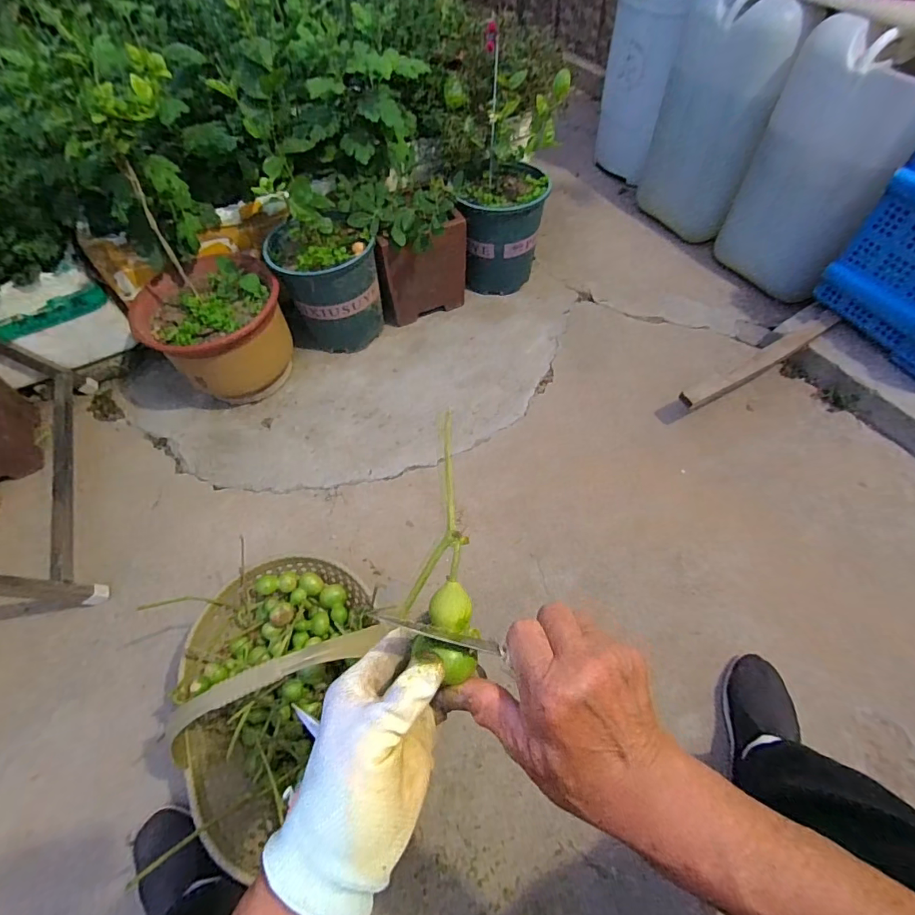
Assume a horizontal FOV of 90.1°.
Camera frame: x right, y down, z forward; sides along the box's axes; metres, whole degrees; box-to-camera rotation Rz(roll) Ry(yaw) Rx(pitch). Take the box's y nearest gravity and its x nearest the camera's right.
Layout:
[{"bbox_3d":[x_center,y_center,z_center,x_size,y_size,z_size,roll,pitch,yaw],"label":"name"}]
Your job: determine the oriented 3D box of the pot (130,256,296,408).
[{"bbox_3d":[-0.529,-0.281,1.050,0.280,0.243,0.290,-1,58,2],"label":"pot"}]

